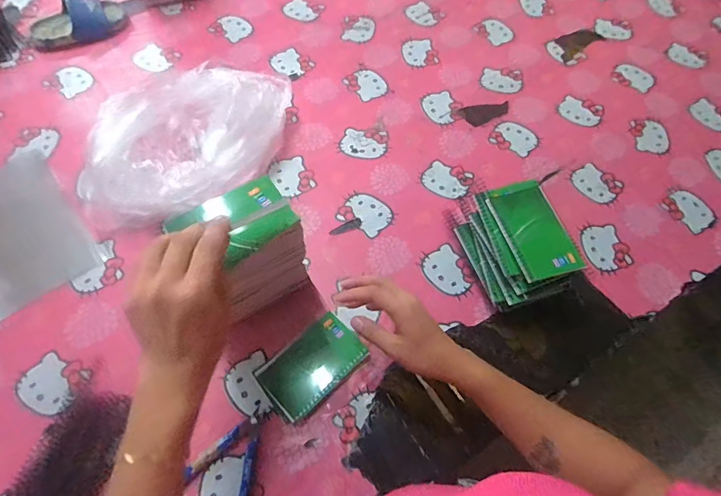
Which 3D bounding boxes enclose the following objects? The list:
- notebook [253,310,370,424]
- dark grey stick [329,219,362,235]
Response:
[{"bbox_3d":[-0.063,0.155,0.579,0.135,0.016,0.084,-37,69,-20],"label":"notebook"},{"bbox_3d":[-0.023,-0.033,0.675,0.054,0.005,0.016,-22,65,-14],"label":"dark grey stick"}]

